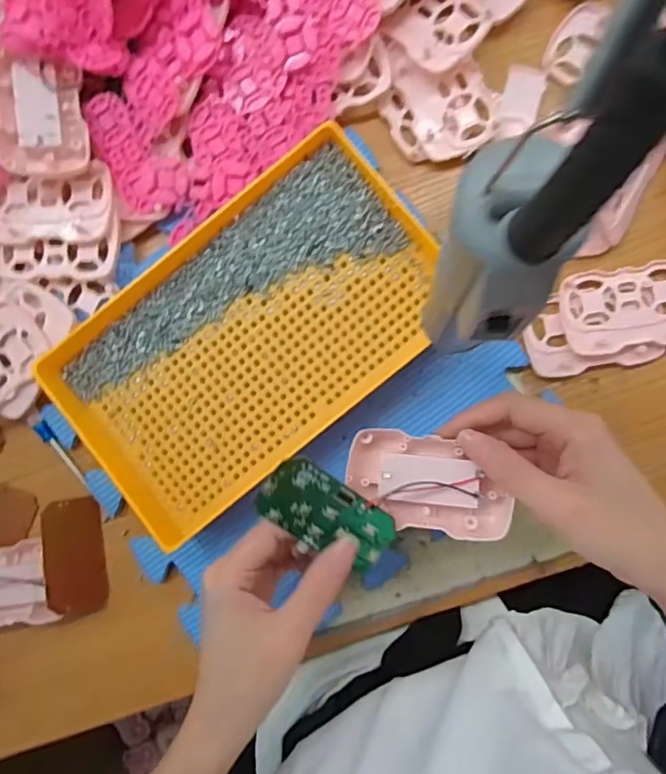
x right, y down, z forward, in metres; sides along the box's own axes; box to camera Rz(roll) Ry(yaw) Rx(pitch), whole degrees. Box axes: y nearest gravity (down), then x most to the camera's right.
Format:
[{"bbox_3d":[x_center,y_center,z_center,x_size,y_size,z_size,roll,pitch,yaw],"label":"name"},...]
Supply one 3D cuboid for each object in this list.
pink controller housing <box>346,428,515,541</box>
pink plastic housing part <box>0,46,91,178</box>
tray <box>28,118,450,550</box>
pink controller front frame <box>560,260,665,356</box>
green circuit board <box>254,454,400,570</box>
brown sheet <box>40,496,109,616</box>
[{"bbox_3d":[0.052,0.053,0.309,0.088,0.022,0.050,7,93,2],"label":"pink controller housing"},{"bbox_3d":[-0.187,-0.176,0.367,0.052,0.014,0.073,-6,93,-16],"label":"pink plastic housing part"},{"bbox_3d":[-0.049,-0.032,0.371,0.249,0.030,0.152,-38,86,2],"label":"tray"},{"bbox_3d":[0.193,-0.051,0.371,0.086,0.008,0.053,-8,88,4],"label":"pink controller front frame"},{"bbox_3d":[-0.002,0.065,0.293,0.073,0.004,0.037,30,93,-14],"label":"green circuit board"},{"bbox_3d":[-0.173,0.114,0.384,0.038,0.004,0.076,-4,85,-40],"label":"brown sheet"}]

